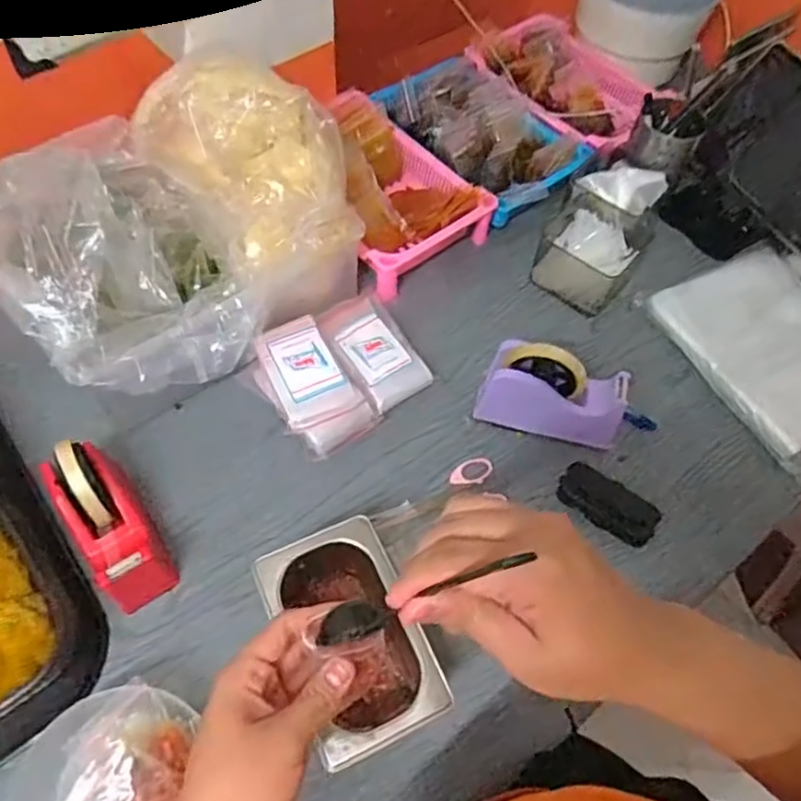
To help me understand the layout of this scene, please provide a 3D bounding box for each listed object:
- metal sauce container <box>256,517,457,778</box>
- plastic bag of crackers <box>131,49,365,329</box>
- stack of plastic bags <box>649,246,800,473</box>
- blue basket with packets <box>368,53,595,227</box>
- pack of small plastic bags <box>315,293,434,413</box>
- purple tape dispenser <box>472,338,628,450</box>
[{"bbox_3d":[-0.045,0.209,0.568,0.108,0.085,0.177,-21,63,-16],"label":"metal sauce container"},{"bbox_3d":[-0.165,-0.243,0.741,0.152,0.181,0.256,-33,67,-21],"label":"plastic bag of crackers"},{"bbox_3d":[0.484,-0.079,0.795,0.240,0.065,0.262,-22,63,-16],"label":"stack of plastic bags"},{"bbox_3d":[0.124,-0.395,0.938,0.180,0.070,0.274,-31,66,-21],"label":"blue basket with packets"},{"bbox_3d":[-0.034,-0.061,0.759,0.087,0.024,0.144,-27,64,-18],"label":"pack of small plastic bags"},{"bbox_3d":[0.169,-0.007,0.712,0.150,0.097,0.060,17,59,6],"label":"purple tape dispenser"}]

